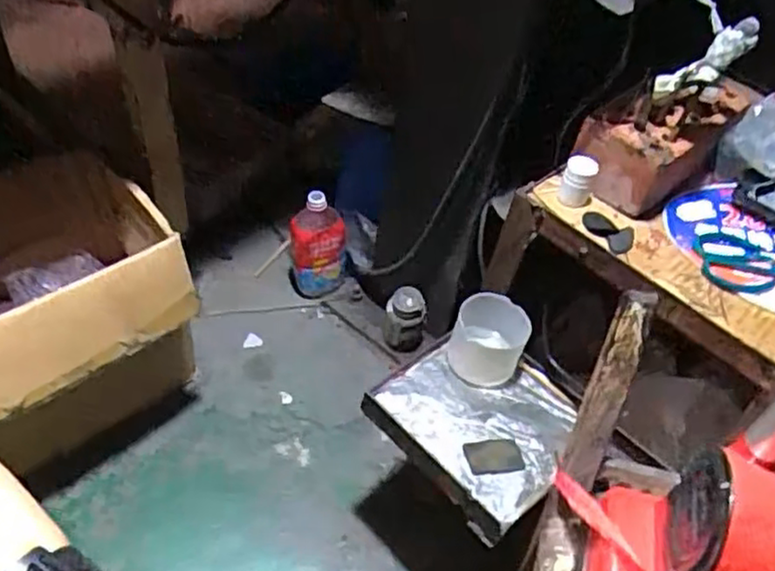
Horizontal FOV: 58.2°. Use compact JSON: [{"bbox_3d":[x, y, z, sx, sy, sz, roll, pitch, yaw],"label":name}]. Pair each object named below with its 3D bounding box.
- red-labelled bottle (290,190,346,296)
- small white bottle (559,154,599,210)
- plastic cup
[{"bbox_3d":[-0.119,-0.073,1.219,0.097,0.205,0.087,3,48,-7],"label":"red-labelled bottle"},{"bbox_3d":[0.219,-0.121,0.799,0.034,0.051,0.035,4,48,-5],"label":"small white bottle"},{"bbox_3d":[0.126,0.067,0.875,0.089,0.073,0.081,4,48,-5],"label":"plastic cup"}]

